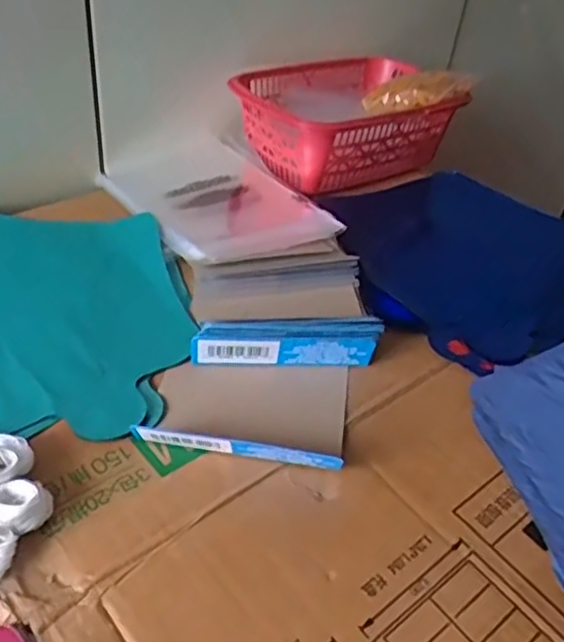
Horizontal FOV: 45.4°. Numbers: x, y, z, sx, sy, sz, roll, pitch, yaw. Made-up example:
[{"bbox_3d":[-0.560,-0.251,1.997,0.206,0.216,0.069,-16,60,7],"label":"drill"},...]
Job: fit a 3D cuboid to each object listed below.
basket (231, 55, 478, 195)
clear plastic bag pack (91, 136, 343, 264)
[{"bbox_3d":[0.061,-0.196,0.646,0.211,0.066,0.141,-23,49,-30],"label":"basket"},{"bbox_3d":[-0.061,-0.109,0.579,0.135,0.029,0.197,-20,48,-28],"label":"clear plastic bag pack"}]

